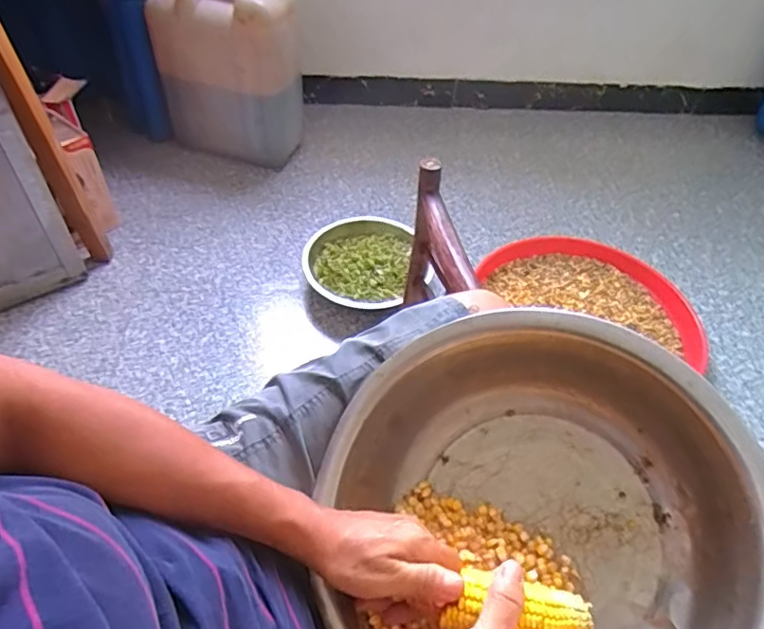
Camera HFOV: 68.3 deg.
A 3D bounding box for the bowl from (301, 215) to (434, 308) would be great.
[{"bbox_3d":[-0.029,-0.110,1.231,0.255,0.059,0.246,2,49,-2],"label":"bowl"}]

